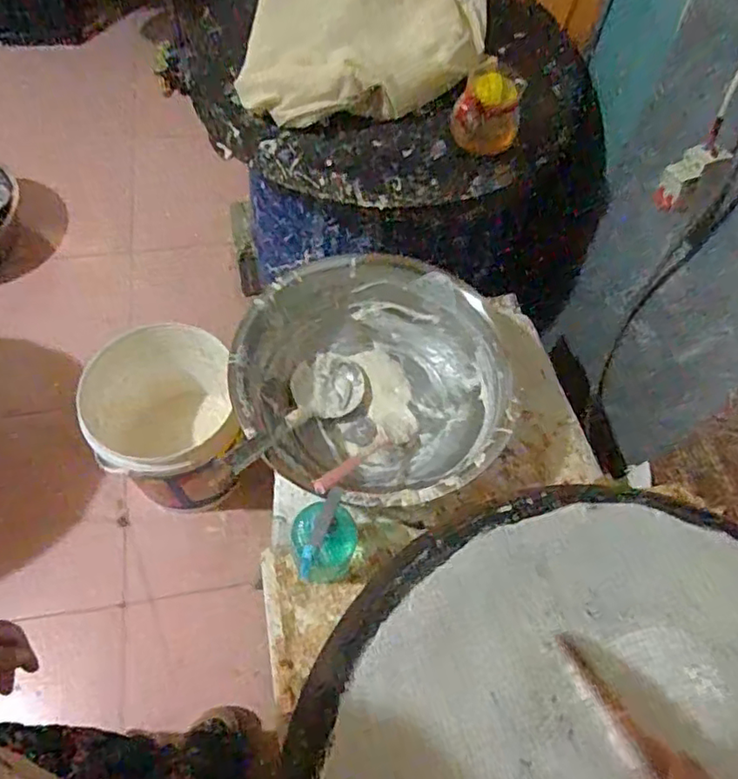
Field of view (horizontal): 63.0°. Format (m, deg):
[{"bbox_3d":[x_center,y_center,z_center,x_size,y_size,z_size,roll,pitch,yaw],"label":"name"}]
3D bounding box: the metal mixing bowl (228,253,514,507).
[{"bbox_3d":[0.005,-0.013,0.900,0.389,0.144,0.369,2,60,-3],"label":"metal mixing bowl"}]

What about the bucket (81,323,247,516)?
[{"bbox_3d":[-0.421,0.086,1.306,0.297,0.340,0.337,-28,66,-18],"label":"bucket"}]

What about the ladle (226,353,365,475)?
[{"bbox_3d":[-0.098,0.034,0.848,0.111,0.078,0.282,25,28,10],"label":"ladle"}]

